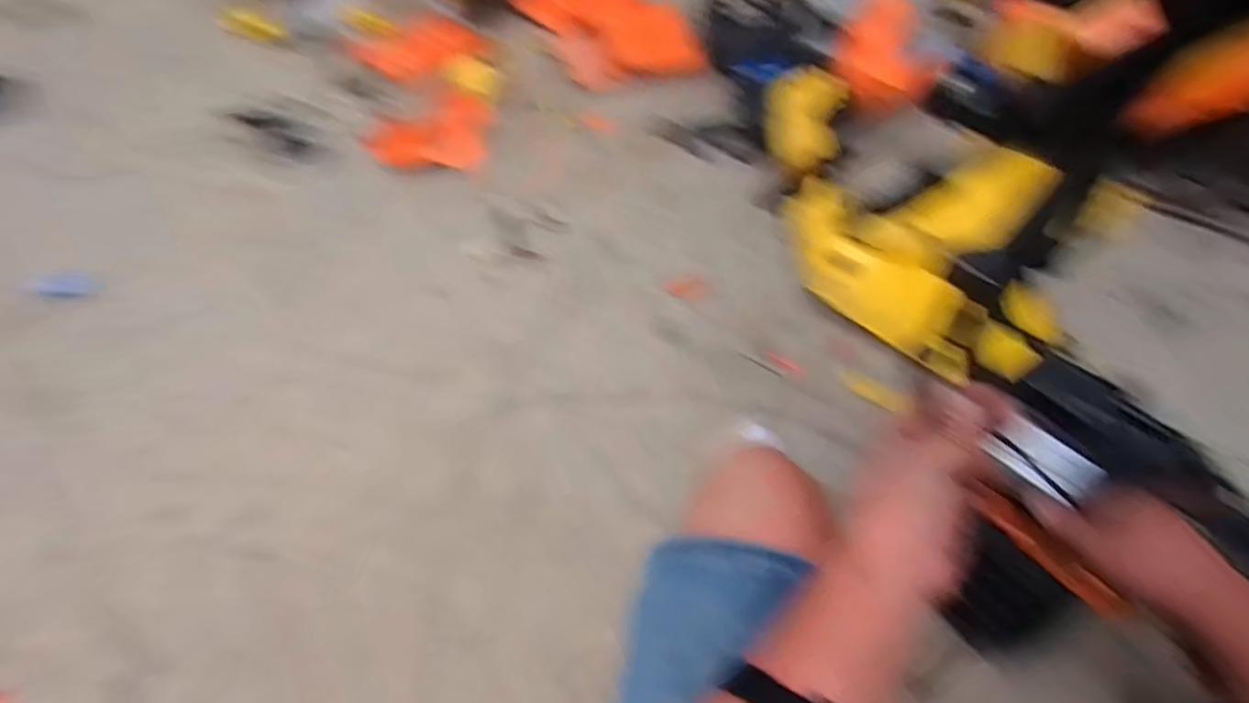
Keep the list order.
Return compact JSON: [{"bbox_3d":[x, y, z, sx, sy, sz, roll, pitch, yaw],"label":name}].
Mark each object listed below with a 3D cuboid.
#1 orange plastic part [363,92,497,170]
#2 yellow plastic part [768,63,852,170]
[{"bbox_3d":[-0.472,-0.539,1.482,0.280,0.037,0.249,0,55,1],"label":"orange plastic part"},{"bbox_3d":[0.406,-0.535,1.361,0.165,0.091,0.213,8,55,6],"label":"yellow plastic part"}]

